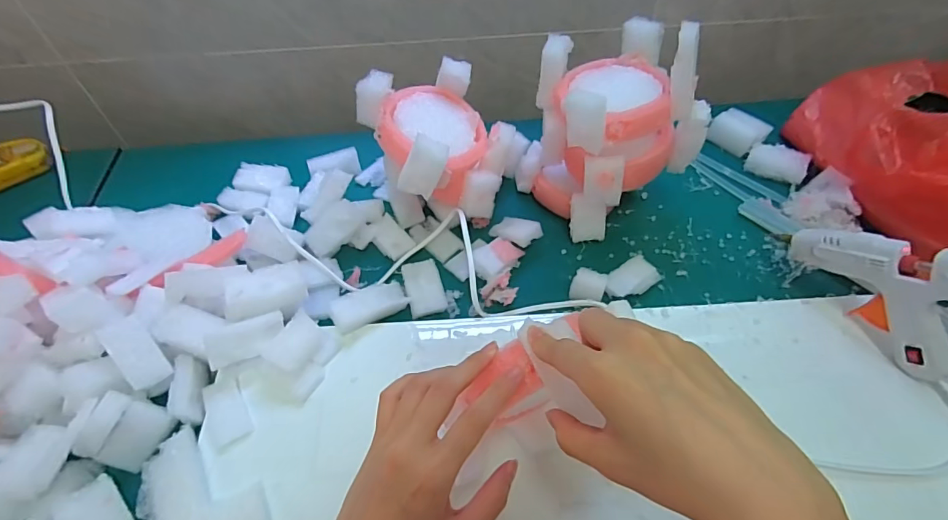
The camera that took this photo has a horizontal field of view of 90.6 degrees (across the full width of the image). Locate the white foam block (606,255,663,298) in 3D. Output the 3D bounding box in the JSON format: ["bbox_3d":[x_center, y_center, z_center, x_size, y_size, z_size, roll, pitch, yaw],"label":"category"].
[{"bbox_3d":[0.148,0.020,0.445,0.055,0.018,0.031,-30,58,-20],"label":"white foam block"}]

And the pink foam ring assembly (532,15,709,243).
[{"bbox_3d":[0.128,-0.123,0.452,0.129,0.176,0.120,-18,55,-13],"label":"pink foam ring assembly"}]

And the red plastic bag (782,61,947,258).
[{"bbox_3d":[0.464,-0.095,0.455,0.188,0.126,0.271,-4,53,-2],"label":"red plastic bag"}]

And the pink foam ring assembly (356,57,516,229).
[{"bbox_3d":[-0.031,-0.105,0.465,0.114,0.127,0.125,0,57,0],"label":"pink foam ring assembly"}]

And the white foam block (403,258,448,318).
[{"bbox_3d":[-0.046,0.026,0.439,0.034,0.013,0.052,-13,54,-8],"label":"white foam block"}]

